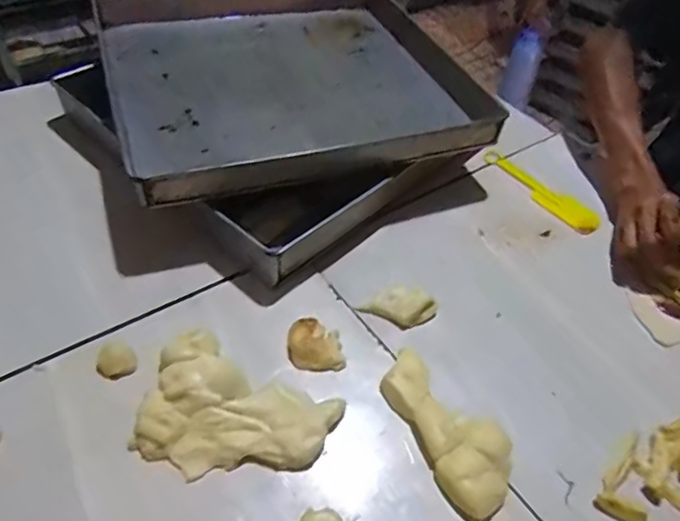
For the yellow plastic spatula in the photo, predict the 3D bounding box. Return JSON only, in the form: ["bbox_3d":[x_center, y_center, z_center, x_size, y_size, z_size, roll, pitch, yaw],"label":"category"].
[{"bbox_3d":[0.277,-0.102,0.766,0.051,0.009,0.193,-29,57,-27],"label":"yellow plastic spatula"}]

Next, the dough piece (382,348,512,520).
[{"bbox_3d":[0.099,0.152,0.497,0.066,0.031,0.148,-23,54,-23],"label":"dough piece"}]

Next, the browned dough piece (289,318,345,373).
[{"bbox_3d":[-0.023,0.085,0.558,0.058,0.020,0.049,7,48,1],"label":"browned dough piece"}]

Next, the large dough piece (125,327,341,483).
[{"bbox_3d":[-0.099,0.142,0.489,0.168,0.033,0.114,22,50,14],"label":"large dough piece"}]

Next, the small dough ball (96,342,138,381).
[{"bbox_3d":[-0.217,0.100,0.530,0.035,0.029,0.031,-28,56,-26],"label":"small dough ball"}]

